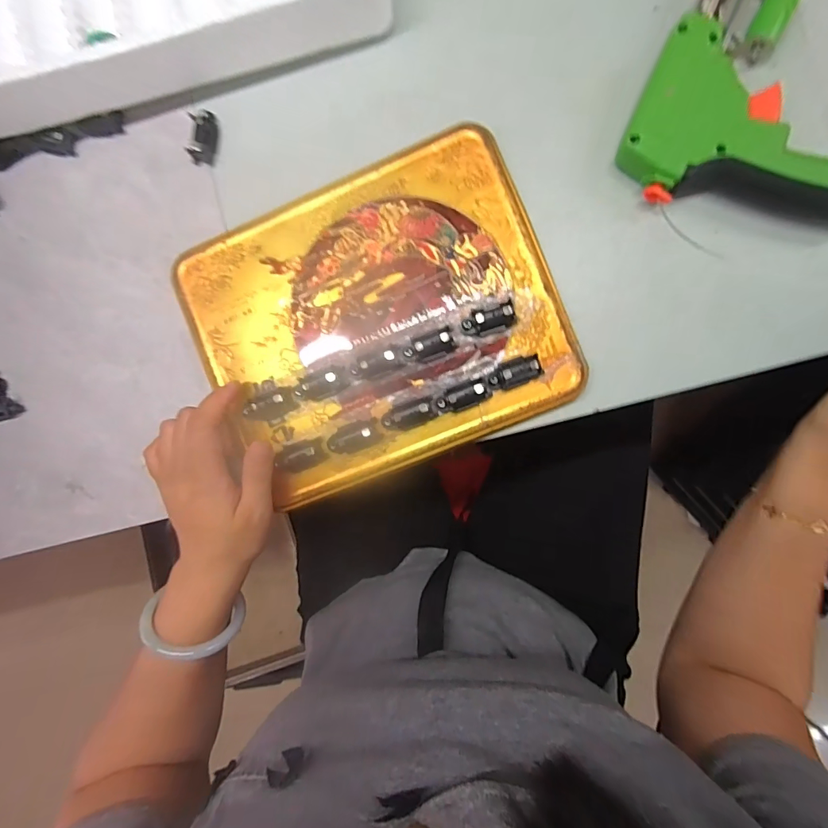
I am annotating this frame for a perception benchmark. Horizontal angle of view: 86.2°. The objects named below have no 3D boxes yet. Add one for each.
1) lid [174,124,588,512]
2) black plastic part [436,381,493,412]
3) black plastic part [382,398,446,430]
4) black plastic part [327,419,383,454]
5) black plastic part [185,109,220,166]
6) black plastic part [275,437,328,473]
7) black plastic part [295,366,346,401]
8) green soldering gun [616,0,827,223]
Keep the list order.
[{"bbox_3d":[-0.025,-0.060,0.293,0.226,0.017,0.192,-22,86,5],"label":"lid"},{"bbox_3d":[0.032,-0.011,0.291,0.036,0.004,0.013,-21,89,6],"label":"black plastic part"},{"bbox_3d":[-0.001,-0.001,0.286,0.041,0.015,0.015,-20,89,6],"label":"black plastic part"},{"bbox_3d":[-0.040,0.015,0.291,0.036,0.011,0.017,-21,89,6],"label":"black plastic part"},{"bbox_3d":[-0.149,-0.197,0.313,0.017,0.013,0.036,11,92,6],"label":"black plastic part"},{"bbox_3d":[-0.074,0.028,0.293,0.029,0.015,0.018,-20,89,6],"label":"black plastic part"},{"bbox_3d":[-0.062,-0.020,0.292,0.033,0.014,0.016,-22,89,6],"label":"black plastic part"},{"bbox_3d":[0.227,-0.203,0.265,0.157,0.031,0.180,21,93,5],"label":"green soldering gun"}]

